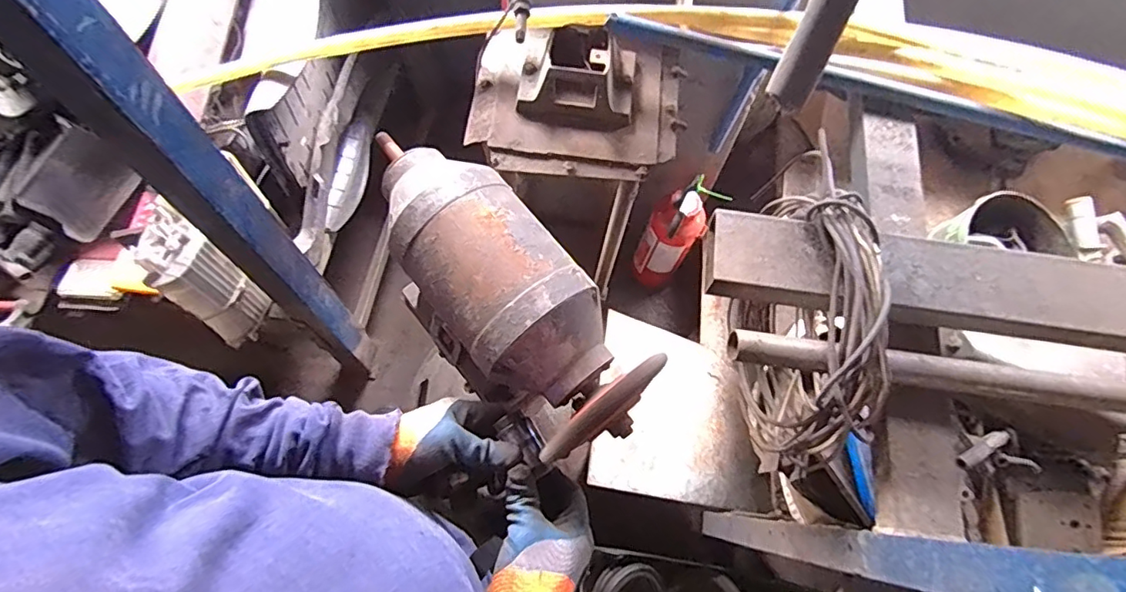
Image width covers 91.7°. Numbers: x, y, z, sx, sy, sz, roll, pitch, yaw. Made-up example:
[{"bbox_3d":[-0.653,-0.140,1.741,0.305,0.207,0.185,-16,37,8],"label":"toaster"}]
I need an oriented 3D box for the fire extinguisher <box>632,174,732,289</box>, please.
[{"bbox_3d":[0.269,-0.150,1.396,0.122,0.429,0.122,-31,72,-11],"label":"fire extinguisher"}]

